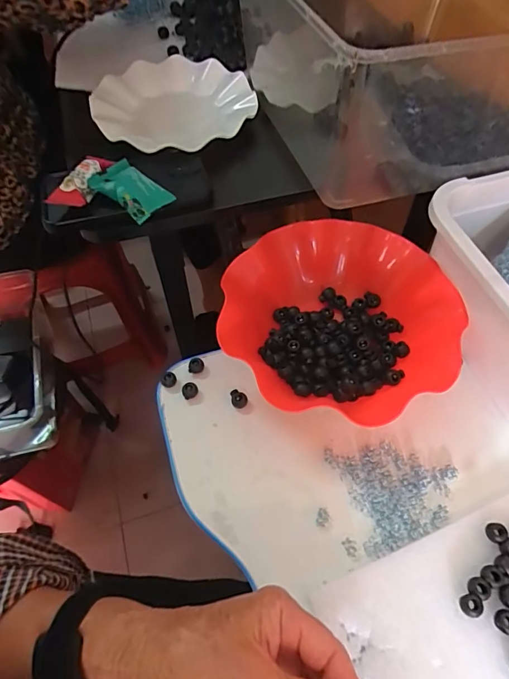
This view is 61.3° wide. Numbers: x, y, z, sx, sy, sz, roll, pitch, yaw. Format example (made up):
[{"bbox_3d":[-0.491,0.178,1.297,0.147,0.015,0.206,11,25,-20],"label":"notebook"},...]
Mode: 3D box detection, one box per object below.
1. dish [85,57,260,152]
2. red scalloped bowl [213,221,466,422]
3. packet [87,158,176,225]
[{"bbox_3d":[-0.094,-0.260,0.507,0.167,0.050,0.175,-1,57,1],"label":"dish"},{"bbox_3d":[0.079,-0.025,0.434,0.213,0.063,0.203,-1,60,1],"label":"red scalloped bowl"},{"bbox_3d":[-0.119,-0.144,0.410,0.069,0.018,0.043,33,64,20],"label":"packet"}]

